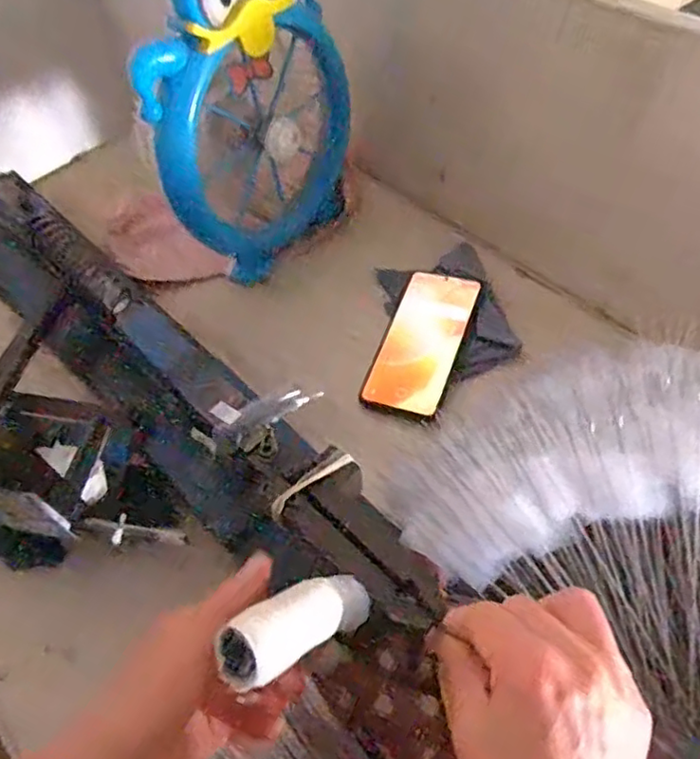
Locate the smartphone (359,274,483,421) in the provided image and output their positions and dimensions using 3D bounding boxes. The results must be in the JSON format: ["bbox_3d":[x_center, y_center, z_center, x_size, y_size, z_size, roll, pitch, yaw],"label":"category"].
[{"bbox_3d":[0.071,-0.039,0.603,0.071,0.013,0.158,16,68,16],"label":"smartphone"}]

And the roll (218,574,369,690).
[{"bbox_3d":[-0.019,0.101,0.265,0.024,0.094,0.019,40,108,26],"label":"roll"}]

